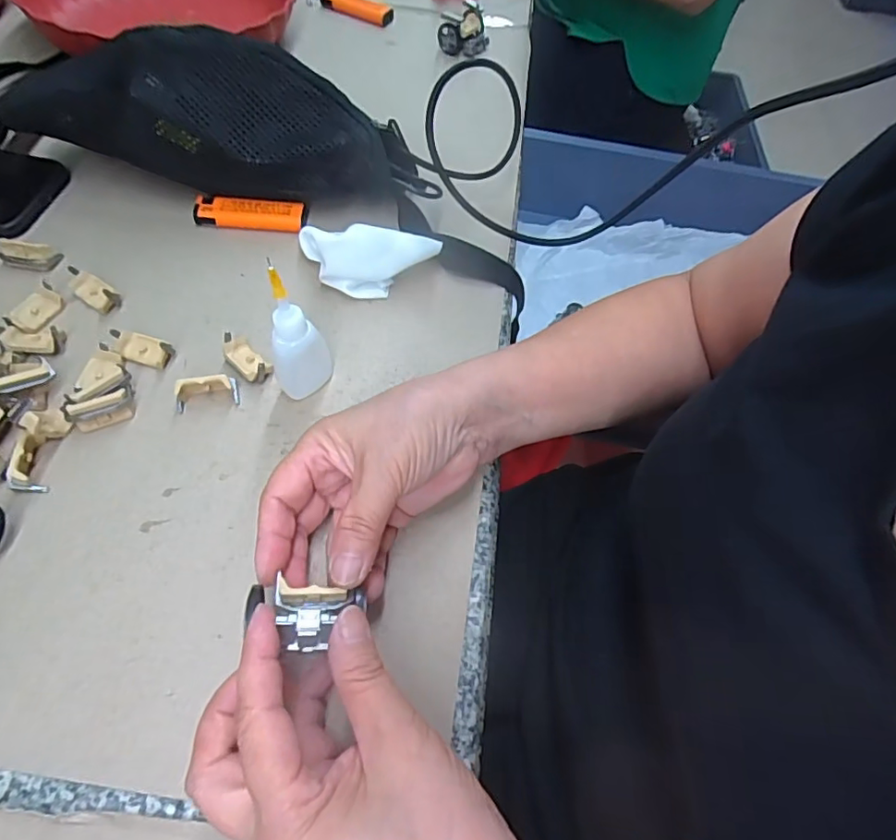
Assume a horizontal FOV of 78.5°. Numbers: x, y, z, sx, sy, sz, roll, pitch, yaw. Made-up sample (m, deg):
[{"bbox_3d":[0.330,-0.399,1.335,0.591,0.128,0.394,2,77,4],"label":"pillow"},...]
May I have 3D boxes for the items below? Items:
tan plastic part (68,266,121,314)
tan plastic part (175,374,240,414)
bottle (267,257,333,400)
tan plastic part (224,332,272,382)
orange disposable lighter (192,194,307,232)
[{"bbox_3d":[-0.240,-0.088,0.370,0.038,0.016,0.016,35,63,15],"label":"tan plastic part"},{"bbox_3d":[-0.147,-0.017,0.331,0.037,0.019,0.013,-7,61,-8],"label":"tan plastic part"},{"bbox_3d":[-0.086,-0.044,0.312,0.023,0.085,0.027,26,61,11],"label":"bottle"},{"bbox_3d":[-0.128,-0.040,0.347,0.017,0.016,0.034,-39,70,-23],"label":"tan plastic part"},{"bbox_3d":[-0.152,-0.159,0.422,0.084,0.014,0.023,4,60,-2],"label":"orange disposable lighter"}]

